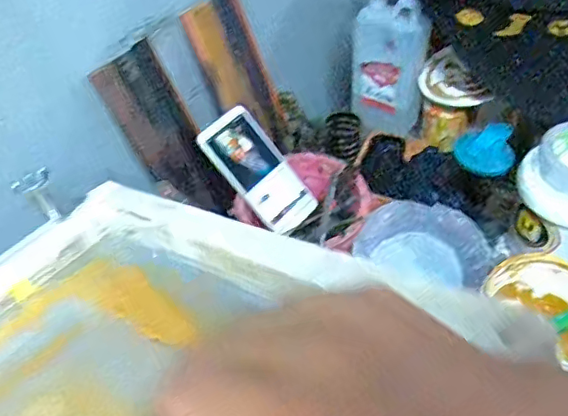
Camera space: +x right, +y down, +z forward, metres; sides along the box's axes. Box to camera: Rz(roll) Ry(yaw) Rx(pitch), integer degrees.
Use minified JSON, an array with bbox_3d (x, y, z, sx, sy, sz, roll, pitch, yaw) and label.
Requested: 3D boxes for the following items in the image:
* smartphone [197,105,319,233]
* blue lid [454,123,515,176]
[{"bbox_3d":[-0.028,-0.045,0.680,0.079,0.010,0.154,-43,100,-28],"label":"smartphone"},{"bbox_3d":[0.264,-0.073,0.730,0.075,0.035,0.060,-13,48,-6],"label":"blue lid"}]

